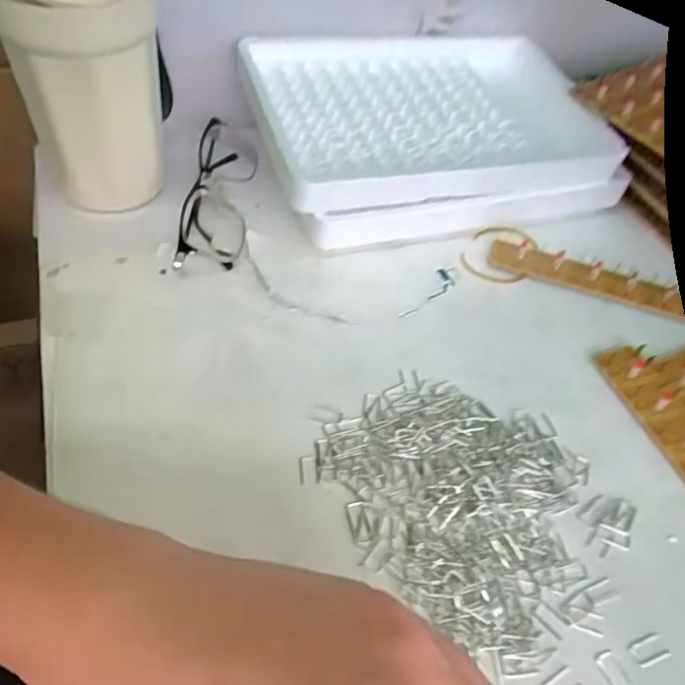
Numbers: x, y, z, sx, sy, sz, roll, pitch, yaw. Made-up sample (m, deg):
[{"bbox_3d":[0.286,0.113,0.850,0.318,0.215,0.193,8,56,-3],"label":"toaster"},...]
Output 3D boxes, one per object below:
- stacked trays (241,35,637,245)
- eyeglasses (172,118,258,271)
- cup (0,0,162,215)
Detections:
[{"bbox_3d":[0.056,-0.153,0.456,0.238,0.067,0.165,-11,51,-16],"label":"stacked trays"},{"bbox_3d":[-0.083,-0.096,0.414,0.044,0.030,0.145,4,48,-2],"label":"eyeglasses"},{"bbox_3d":[-0.144,-0.154,0.353,0.081,0.188,0.067,-12,51,-16],"label":"cup"}]

